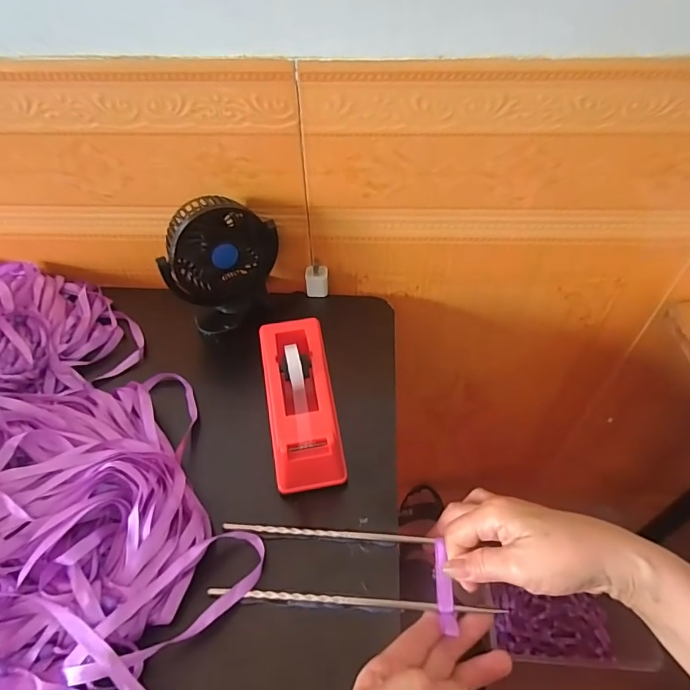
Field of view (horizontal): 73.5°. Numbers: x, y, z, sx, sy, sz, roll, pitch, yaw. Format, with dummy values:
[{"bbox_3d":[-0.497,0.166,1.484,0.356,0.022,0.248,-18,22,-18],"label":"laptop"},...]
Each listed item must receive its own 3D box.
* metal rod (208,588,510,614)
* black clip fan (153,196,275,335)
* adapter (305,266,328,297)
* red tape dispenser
[{"bbox_3d":[0.008,0.193,0.347,0.220,0.011,0.006,3,48,1],"label":"metal rod"},{"bbox_3d":[-0.138,-0.094,0.515,0.125,0.141,0.078,-35,45,-17],"label":"black clip fan"},{"bbox_3d":[-0.035,-0.079,0.572,0.027,0.037,0.021,-3,48,-1],"label":"adapter"},{"bbox_3d":[-0.040,0.050,0.424,0.062,0.067,0.157,-8,48,-6],"label":"red tape dispenser"}]

